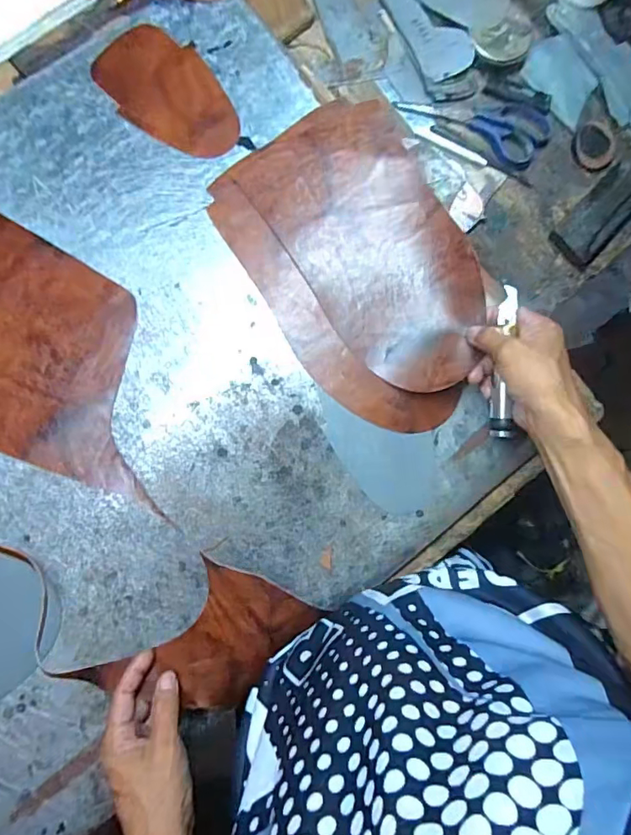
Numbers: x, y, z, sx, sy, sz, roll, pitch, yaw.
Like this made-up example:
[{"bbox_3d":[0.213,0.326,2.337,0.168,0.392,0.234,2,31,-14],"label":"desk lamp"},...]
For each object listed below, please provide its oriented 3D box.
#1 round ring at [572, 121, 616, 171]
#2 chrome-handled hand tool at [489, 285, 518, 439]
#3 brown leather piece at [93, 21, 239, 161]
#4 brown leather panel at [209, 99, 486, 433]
[{"bbox_3d":[0.327,-0.320,0.577,0.050,0.007,0.059,-1,88,-7],"label":"round ring"},{"bbox_3d":[0.180,-0.052,0.469,0.019,0.018,0.143,2,91,-6],"label":"chrome-handled hand tool"},{"bbox_3d":[-0.155,-0.343,0.526,0.103,0.004,0.165,-38,88,-7],"label":"brown leather piece"},{"bbox_3d":[0.053,-0.157,0.507,0.212,0.043,0.333,-32,88,-9],"label":"brown leather panel"}]

